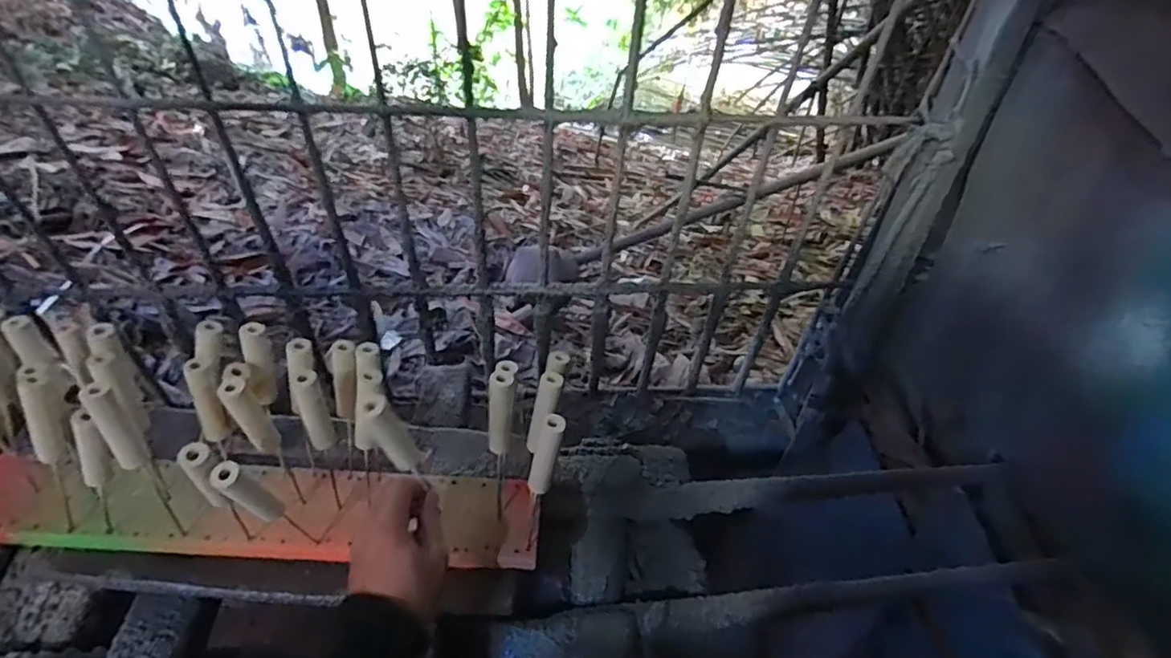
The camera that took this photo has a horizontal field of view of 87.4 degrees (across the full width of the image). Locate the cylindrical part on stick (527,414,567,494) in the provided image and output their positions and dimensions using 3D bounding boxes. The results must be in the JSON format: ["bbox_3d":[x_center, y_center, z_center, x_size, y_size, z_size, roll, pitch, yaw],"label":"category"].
[{"bbox_3d":[-0.030,0.101,0.486,0.019,0.075,0.015,28,31,21],"label":"cylindrical part on stick"}]

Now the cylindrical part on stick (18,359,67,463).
[{"bbox_3d":[-0.468,0.075,0.527,0.028,0.090,0.028,8,23,-4],"label":"cylindrical part on stick"}]

